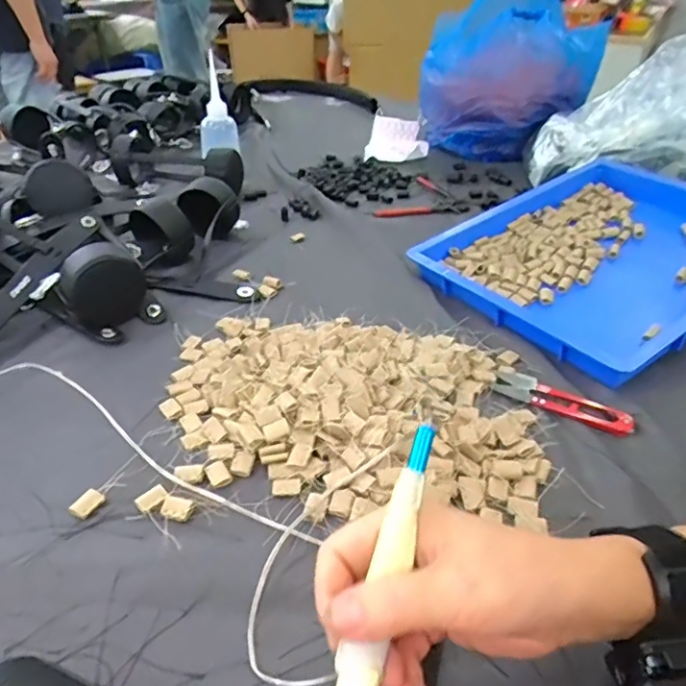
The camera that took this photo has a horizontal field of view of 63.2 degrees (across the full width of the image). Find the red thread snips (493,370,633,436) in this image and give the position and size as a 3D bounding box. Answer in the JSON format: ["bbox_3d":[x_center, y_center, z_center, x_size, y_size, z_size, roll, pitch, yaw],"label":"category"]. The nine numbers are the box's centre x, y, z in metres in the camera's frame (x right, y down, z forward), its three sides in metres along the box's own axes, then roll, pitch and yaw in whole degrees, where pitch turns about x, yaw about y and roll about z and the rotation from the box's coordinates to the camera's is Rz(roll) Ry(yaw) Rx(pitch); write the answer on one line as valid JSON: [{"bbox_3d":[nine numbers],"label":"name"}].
[{"bbox_3d":[0.183,0.048,0.467,0.110,0.005,0.033,24,41,29],"label":"red thread snips"}]

